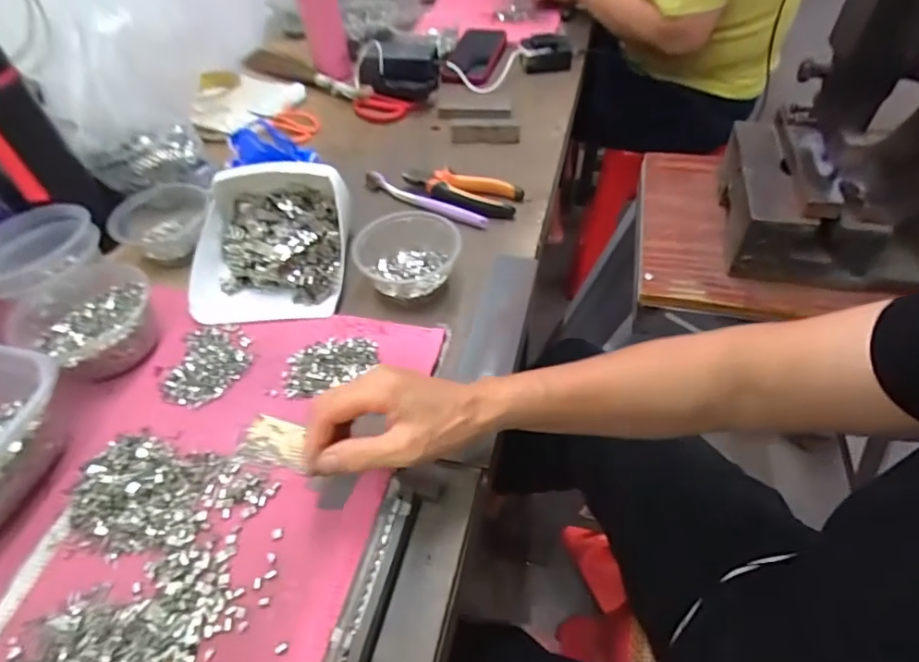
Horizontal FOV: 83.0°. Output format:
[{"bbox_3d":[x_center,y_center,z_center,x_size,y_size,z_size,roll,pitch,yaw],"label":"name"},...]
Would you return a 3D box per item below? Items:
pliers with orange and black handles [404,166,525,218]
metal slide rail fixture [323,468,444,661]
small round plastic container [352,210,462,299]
[{"bbox_3d":[0.001,-0.173,0.641,0.148,0.016,0.056,14,51,16],"label":"pliers with orange and black handles"},{"bbox_3d":[-0.054,0.165,0.346,0.032,0.026,0.155,12,51,15],"label":"metal slide rail fixture"},{"bbox_3d":[-0.053,-0.076,0.535,0.107,0.046,0.088,-1,49,1],"label":"small round plastic container"}]

